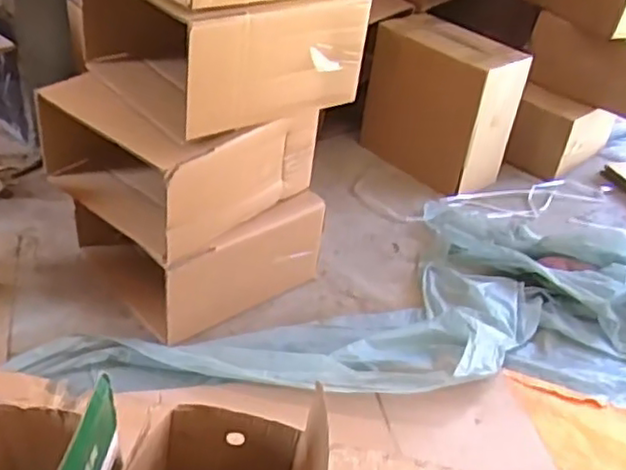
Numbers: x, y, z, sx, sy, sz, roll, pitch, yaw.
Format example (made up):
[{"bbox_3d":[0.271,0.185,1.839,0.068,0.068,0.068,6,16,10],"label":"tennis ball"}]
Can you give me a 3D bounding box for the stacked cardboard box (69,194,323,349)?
[{"bbox_3d":[-0.235,-0.009,1.329,0.346,0.193,0.374,-24,45,-37],"label":"stacked cardboard box"}]

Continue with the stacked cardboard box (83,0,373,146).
[{"bbox_3d":[-0.161,-0.338,1.150,0.337,0.208,0.375,-21,43,-34],"label":"stacked cardboard box"}]

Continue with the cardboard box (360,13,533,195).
[{"bbox_3d":[0.342,-0.345,1.759,0.207,0.349,0.346,-22,44,-35],"label":"cardboard box"}]

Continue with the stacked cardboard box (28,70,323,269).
[{"bbox_3d":[-0.243,-0.158,1.220,0.364,0.218,0.337,31,41,30],"label":"stacked cardboard box"}]

